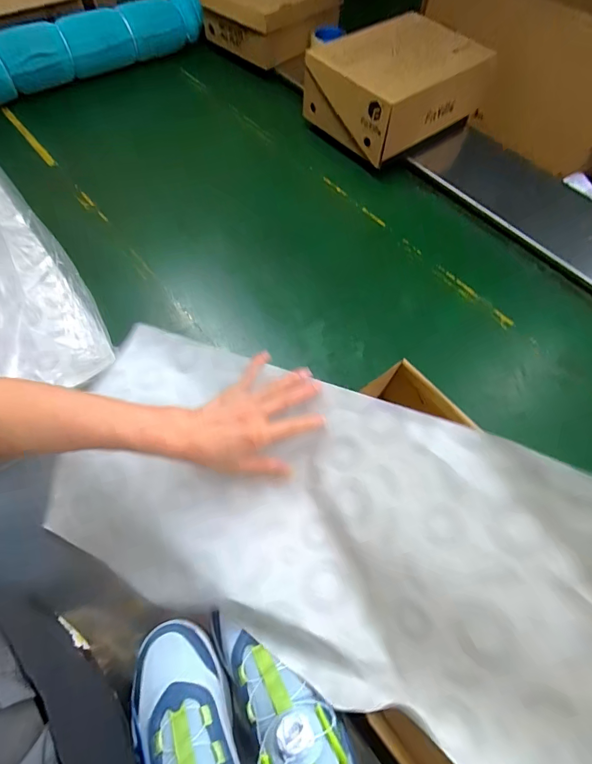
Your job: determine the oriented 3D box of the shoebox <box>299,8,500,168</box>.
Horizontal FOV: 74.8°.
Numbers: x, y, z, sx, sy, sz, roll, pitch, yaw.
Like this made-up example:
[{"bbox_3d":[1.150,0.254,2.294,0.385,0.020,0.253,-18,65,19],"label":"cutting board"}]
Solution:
[{"bbox_3d":[0.226,-0.688,0.899,0.341,0.145,0.270,-33,68,-19],"label":"shoebox"}]

